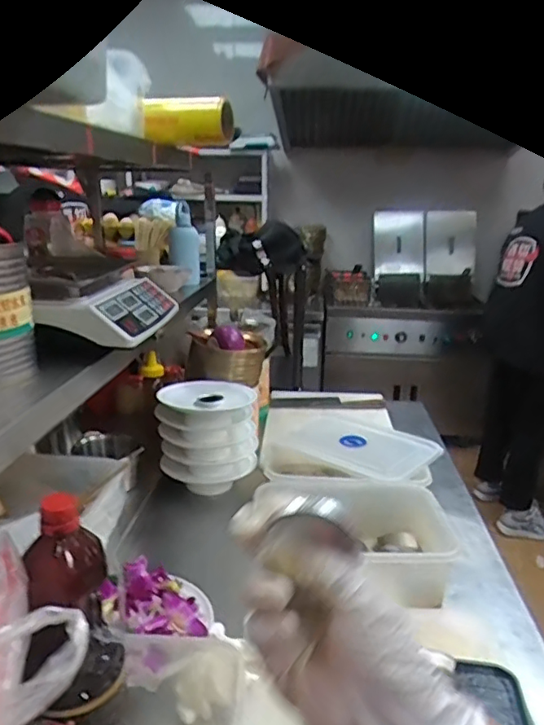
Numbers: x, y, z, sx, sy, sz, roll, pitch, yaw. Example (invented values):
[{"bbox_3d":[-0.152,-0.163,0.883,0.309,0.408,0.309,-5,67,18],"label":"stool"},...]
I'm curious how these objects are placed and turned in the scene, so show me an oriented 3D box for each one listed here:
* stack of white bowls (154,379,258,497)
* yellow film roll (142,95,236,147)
[{"bbox_3d":[-0.132,0.155,1.253,0.192,0.210,0.162,4,17,8],"label":"stack of white bowls"},{"bbox_3d":[-0.170,-0.493,1.193,0.196,0.086,0.078,10,19,27],"label":"yellow film roll"}]

